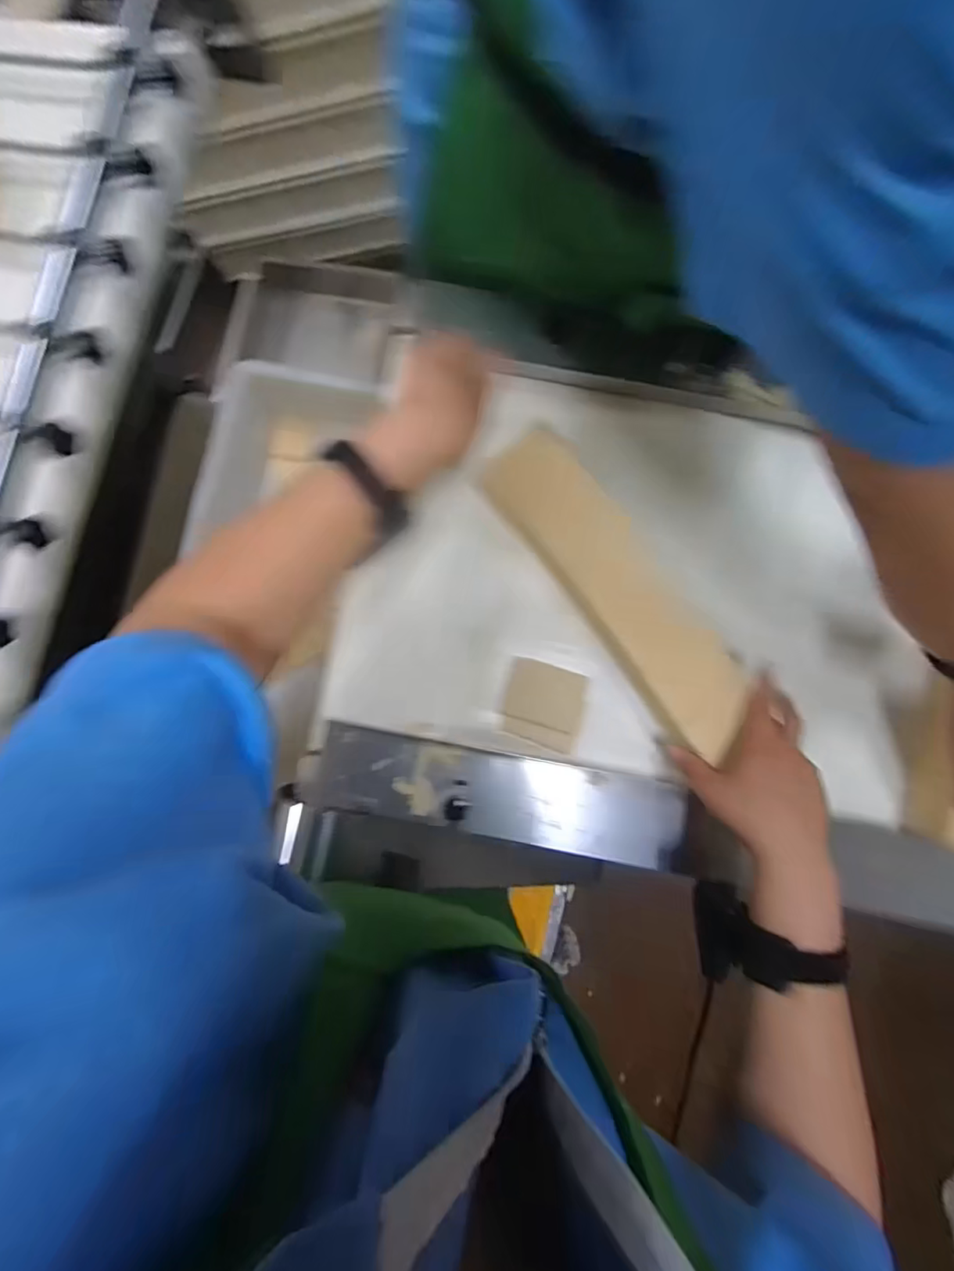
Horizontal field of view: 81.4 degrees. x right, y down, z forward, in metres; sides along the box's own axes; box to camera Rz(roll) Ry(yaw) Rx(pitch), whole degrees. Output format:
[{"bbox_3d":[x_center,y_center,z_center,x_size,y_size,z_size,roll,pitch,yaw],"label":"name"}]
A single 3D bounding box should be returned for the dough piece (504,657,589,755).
[{"bbox_3d":[0.065,0.068,0.545,0.075,0.013,0.076,15,88,9],"label":"dough piece"}]

